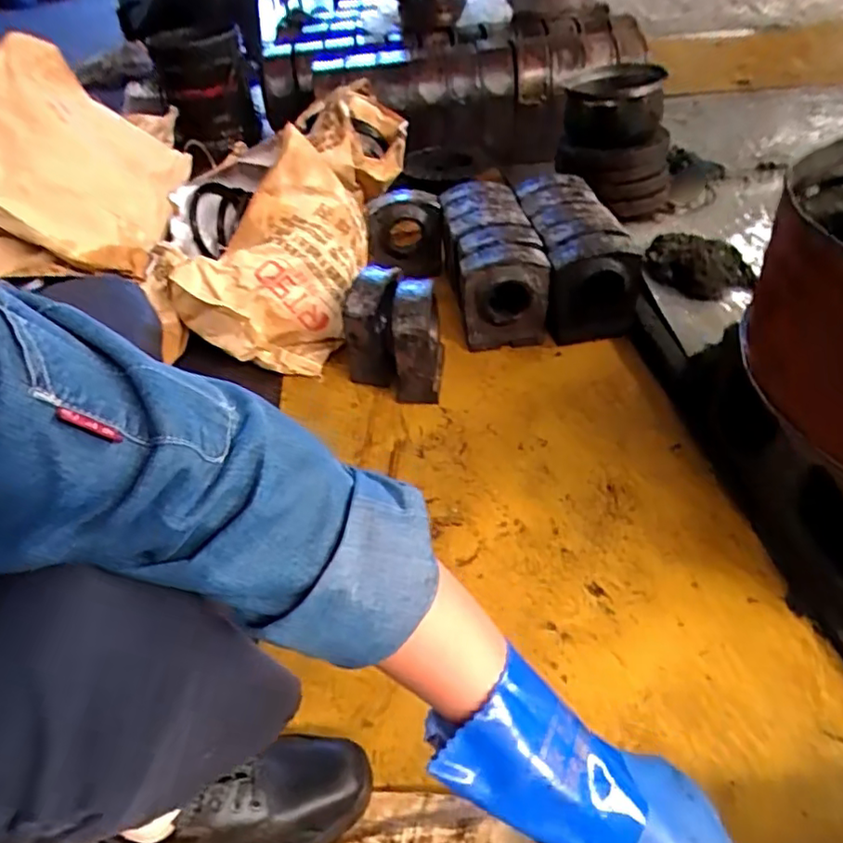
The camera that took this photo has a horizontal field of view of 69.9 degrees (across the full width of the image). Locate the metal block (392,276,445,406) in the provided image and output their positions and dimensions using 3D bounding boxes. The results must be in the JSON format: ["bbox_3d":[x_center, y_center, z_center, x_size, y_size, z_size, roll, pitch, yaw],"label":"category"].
[{"bbox_3d":[-0.005,-0.139,1.040,0.076,0.172,0.140,-1,41,5],"label":"metal block"}]

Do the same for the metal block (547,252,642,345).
[{"bbox_3d":[0.315,-0.218,1.091,0.158,0.160,0.049,-5,41,1],"label":"metal block"}]

